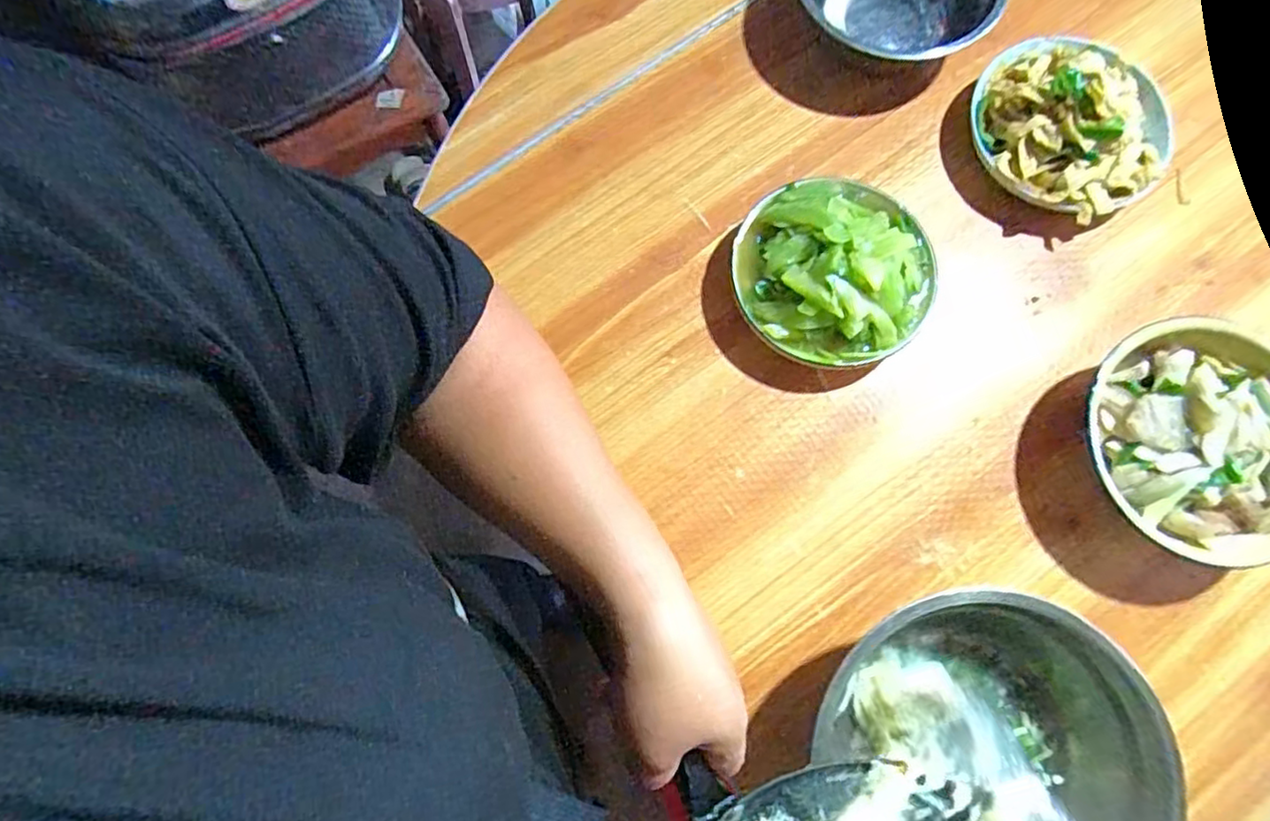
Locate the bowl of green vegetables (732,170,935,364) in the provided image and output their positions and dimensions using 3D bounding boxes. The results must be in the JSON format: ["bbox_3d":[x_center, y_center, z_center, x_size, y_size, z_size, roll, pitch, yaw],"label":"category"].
[{"bbox_3d":[0.175,-0.124,0.560,0.174,0.074,0.163,0,79,-1],"label":"bowl of green vegetables"}]

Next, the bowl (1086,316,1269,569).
[{"bbox_3d":[0.466,0.023,0.528,0.174,0.063,0.187,0,79,-1],"label":"bowl"}]

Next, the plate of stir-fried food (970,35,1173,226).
[{"bbox_3d":[0.402,-0.264,0.593,0.173,0.078,0.170,0,79,-1],"label":"plate of stir-fried food"}]

